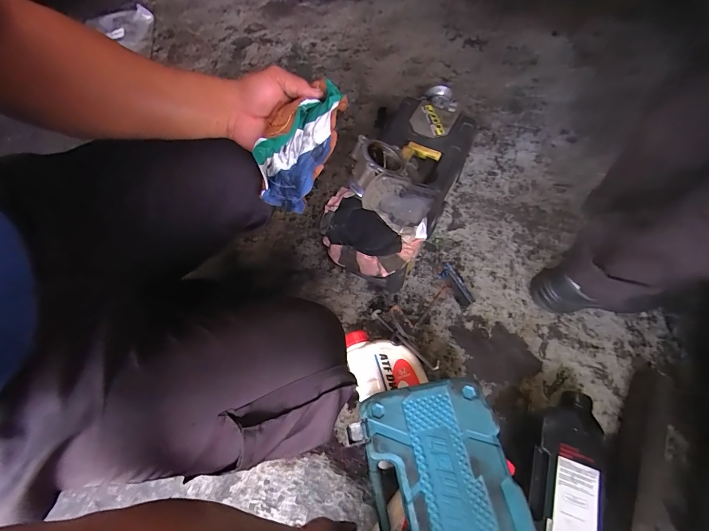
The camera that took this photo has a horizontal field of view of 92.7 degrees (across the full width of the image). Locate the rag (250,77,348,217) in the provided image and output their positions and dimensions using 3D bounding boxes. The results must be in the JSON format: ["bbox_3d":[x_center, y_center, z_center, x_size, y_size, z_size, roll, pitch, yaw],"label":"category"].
[{"bbox_3d":[-0.055,-0.150,0.418,0.086,0.108,0.137,19,67,12],"label":"rag"}]

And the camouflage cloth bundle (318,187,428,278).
[{"bbox_3d":[0.023,-0.051,0.577,0.174,0.057,0.112,26,67,15],"label":"camouflage cloth bundle"}]

